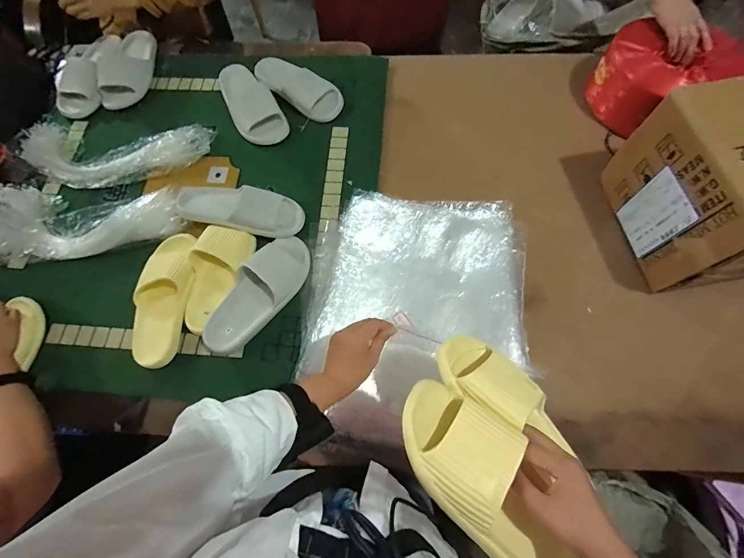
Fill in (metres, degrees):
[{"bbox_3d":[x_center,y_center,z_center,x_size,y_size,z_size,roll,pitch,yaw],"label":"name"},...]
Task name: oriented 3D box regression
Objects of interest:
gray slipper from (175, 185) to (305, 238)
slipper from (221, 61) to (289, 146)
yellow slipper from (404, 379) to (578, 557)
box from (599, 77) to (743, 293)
[{"bbox_3d":[-0.283,-0.152,0.767,0.268,0.064,0.101,8,70,3],"label":"gray slipper"},{"bbox_3d":[-0.296,-0.425,0.895,0.110,0.059,0.232,-30,72,-11],"label":"slipper"},{"bbox_3d":[0.128,0.217,0.391,0.110,0.078,0.243,-36,73,-11],"label":"yellow slipper"},{"bbox_3d":[0.682,-0.164,0.645,0.357,0.257,0.280,-8,70,-3],"label":"box"}]

